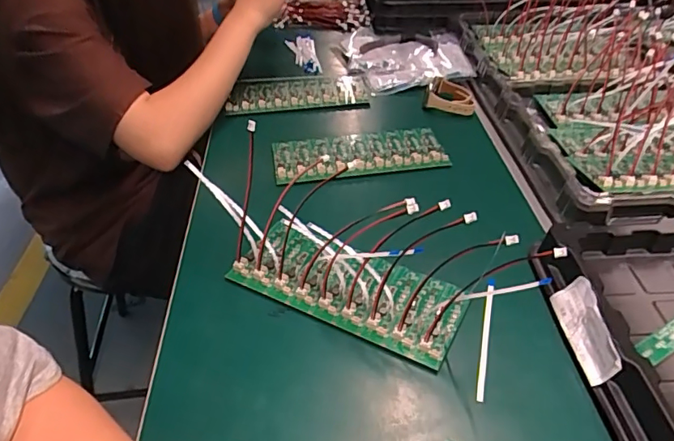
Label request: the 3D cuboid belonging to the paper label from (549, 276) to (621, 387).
[{"bbox_3d":[0.183,0.080,0.370,0.007,0.034,0.075,18,42,-18],"label":"paper label"}]

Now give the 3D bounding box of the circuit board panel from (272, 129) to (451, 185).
[{"bbox_3d":[0.024,-0.077,0.578,0.191,0.017,0.076,-10,40,-7],"label":"circuit board panel"}]

